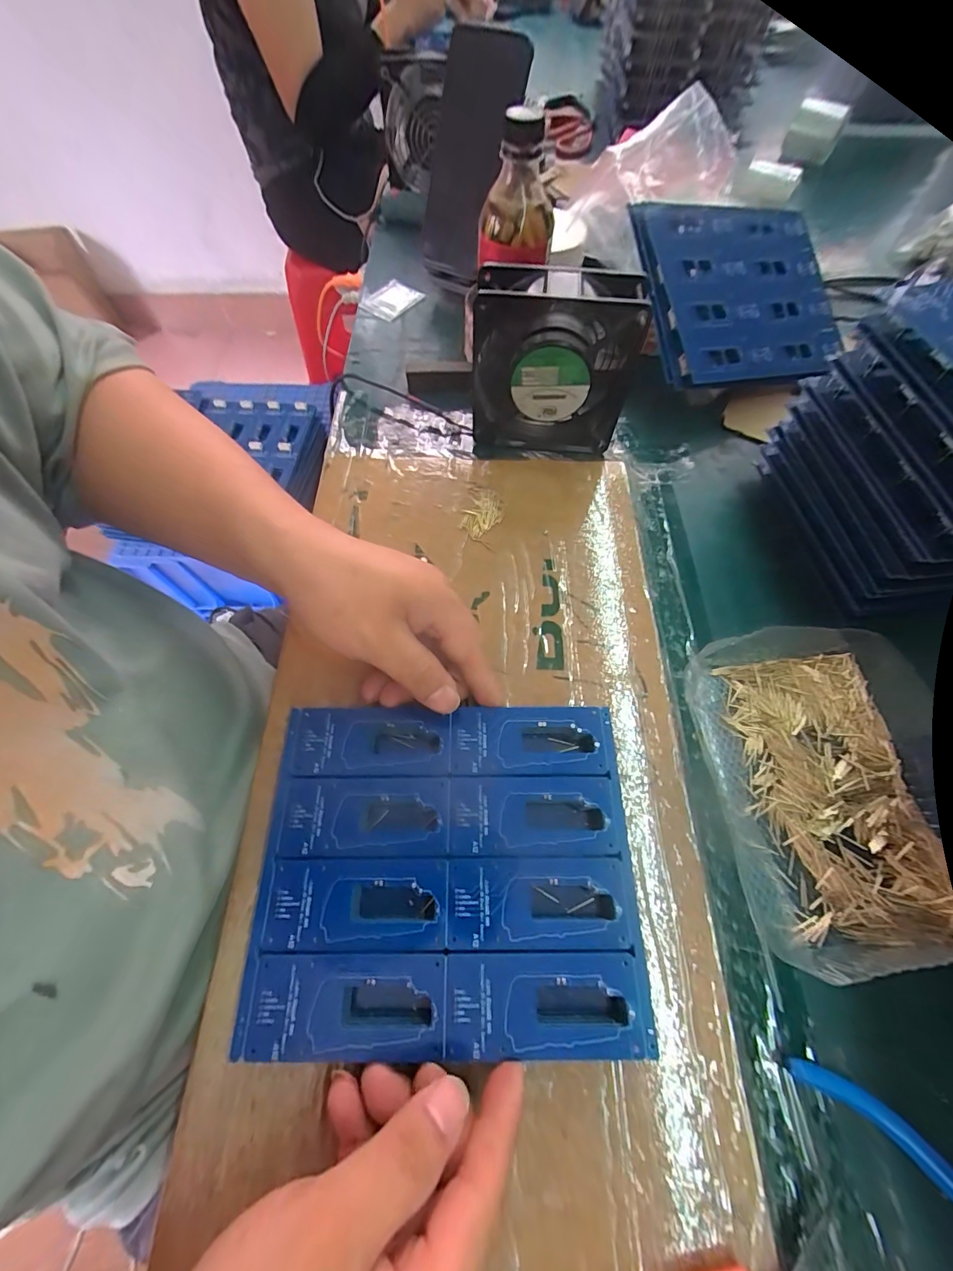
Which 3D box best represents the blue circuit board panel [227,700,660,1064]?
[{"bbox_3d":[-0.016,0.118,0.231,0.189,0.005,0.159,-1,64,1],"label":"blue circuit board panel"}]

